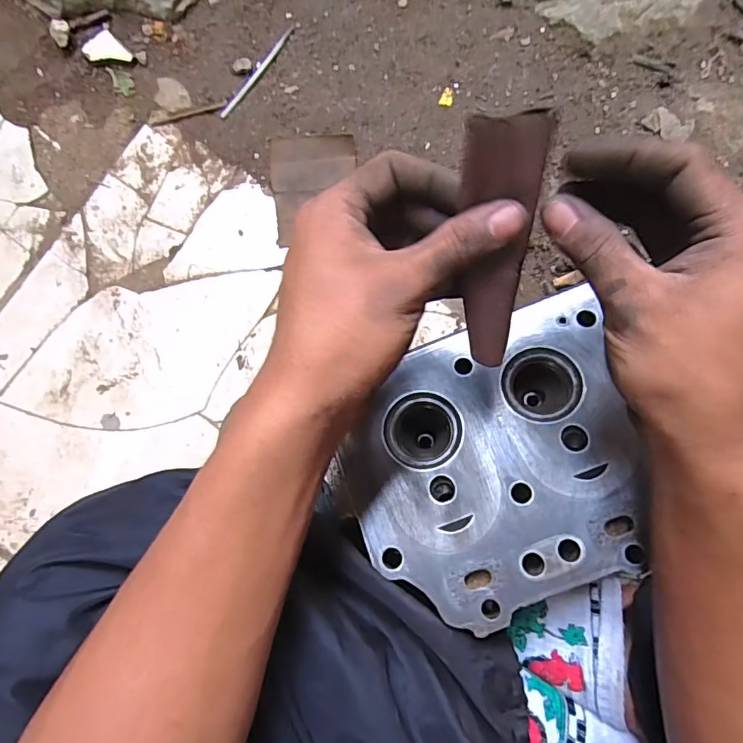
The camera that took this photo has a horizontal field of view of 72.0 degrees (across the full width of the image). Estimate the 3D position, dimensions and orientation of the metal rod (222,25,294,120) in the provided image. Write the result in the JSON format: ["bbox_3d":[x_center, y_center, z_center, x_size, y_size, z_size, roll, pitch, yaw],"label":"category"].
[{"bbox_3d":[-0.103,-0.274,0.468,0.007,0.004,0.105,36,88,1],"label":"metal rod"}]

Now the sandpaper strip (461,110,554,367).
[{"bbox_3d":[0.059,-0.056,0.237,0.036,0.012,0.116,-6,125,0],"label":"sandpaper strip"}]

